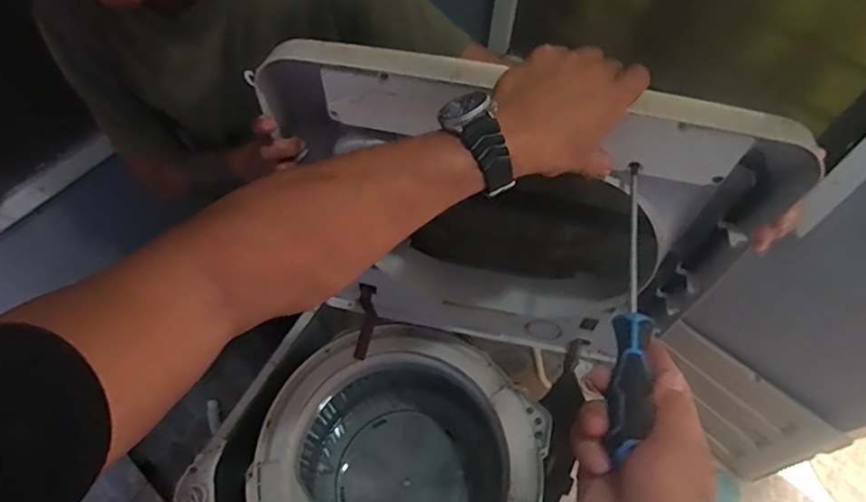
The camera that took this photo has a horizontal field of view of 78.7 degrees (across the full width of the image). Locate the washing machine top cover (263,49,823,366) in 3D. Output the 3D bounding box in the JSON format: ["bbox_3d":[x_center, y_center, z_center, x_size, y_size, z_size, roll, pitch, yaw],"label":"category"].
[{"bbox_3d":[0.078,-0.042,0.652,0.516,0.478,0.102,10,60,4],"label":"washing machine top cover"}]

